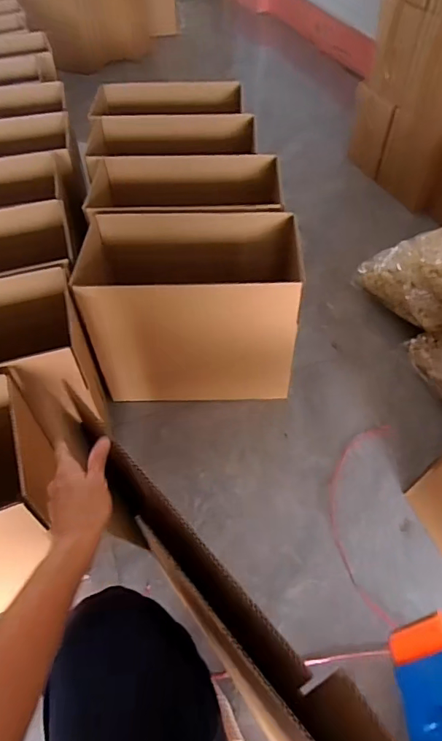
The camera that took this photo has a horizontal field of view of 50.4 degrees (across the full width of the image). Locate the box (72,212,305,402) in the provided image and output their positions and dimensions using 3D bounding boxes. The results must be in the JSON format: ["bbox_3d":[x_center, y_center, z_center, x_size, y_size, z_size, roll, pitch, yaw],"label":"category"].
[{"bbox_3d":[-0.062,-0.133,1.018,0.439,0.307,0.261,-1,51,1],"label":"box"}]

